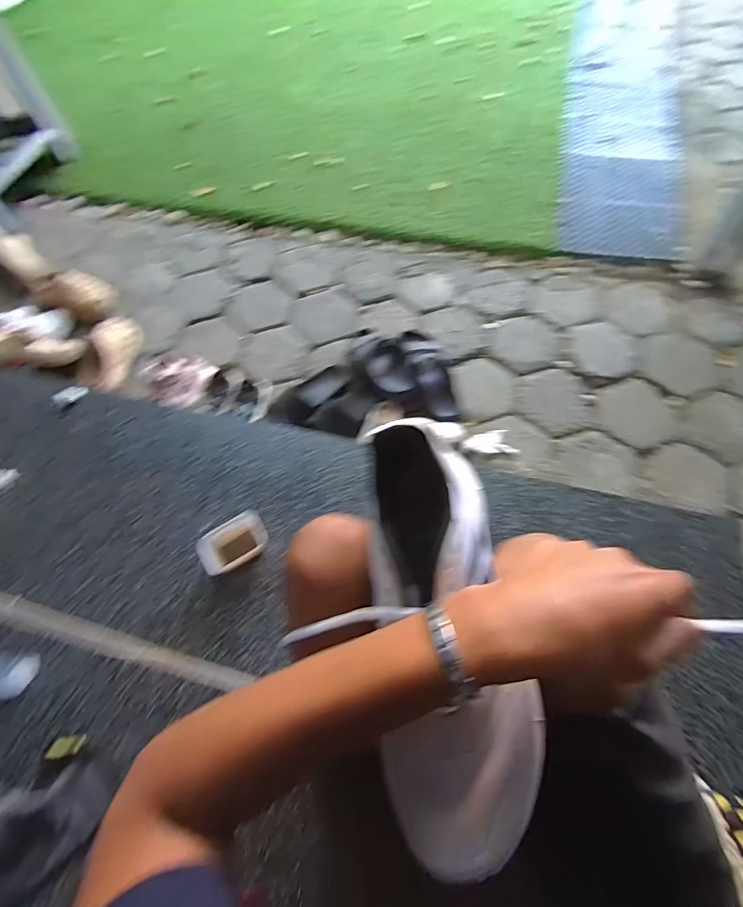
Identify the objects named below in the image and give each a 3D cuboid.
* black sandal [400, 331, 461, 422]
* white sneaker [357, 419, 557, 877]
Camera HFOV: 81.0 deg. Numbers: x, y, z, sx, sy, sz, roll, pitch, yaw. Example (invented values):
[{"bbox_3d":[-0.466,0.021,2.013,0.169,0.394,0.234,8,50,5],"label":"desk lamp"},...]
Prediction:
[{"bbox_3d":[0.154,-0.219,1.149,0.115,0.082,0.279,-21,64,-8],"label":"black sandal"},{"bbox_3d":[0.056,0.120,0.325,0.108,0.094,0.280,-8,78,-2],"label":"white sneaker"}]

